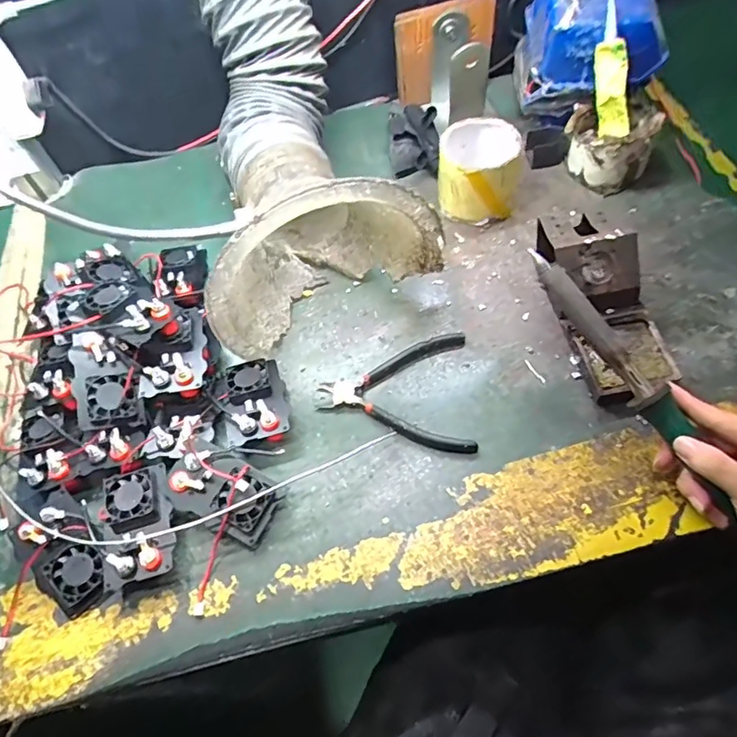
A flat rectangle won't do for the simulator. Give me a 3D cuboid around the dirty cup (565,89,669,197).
[{"bbox_3d":[0.265,-0.243,0.590,0.082,0.070,0.086,-5,60,1],"label":"dirty cup"}]

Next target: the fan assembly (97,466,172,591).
[{"bbox_3d":[-0.187,0.128,0.444,0.054,0.028,0.087,-18,59,-4],"label":"fan assembly"}]

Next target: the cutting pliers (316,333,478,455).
[{"bbox_3d":[0.024,0.020,0.495,0.135,0.014,0.115,-1,60,6],"label":"cutting pliers"}]

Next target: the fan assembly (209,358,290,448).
[{"bbox_3d":[-0.107,0.028,0.494,0.064,0.027,0.090,-23,60,-7],"label":"fan assembly"}]

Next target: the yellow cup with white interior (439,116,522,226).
[{"bbox_3d":[0.119,-0.215,0.581,0.080,0.075,0.094,9,61,12],"label":"yellow cup with white interior"}]

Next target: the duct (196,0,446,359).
[{"bbox_3d":[-0.081,-0.228,0.518,0.200,0.200,0.378,-16,81,-5],"label":"duct"}]

